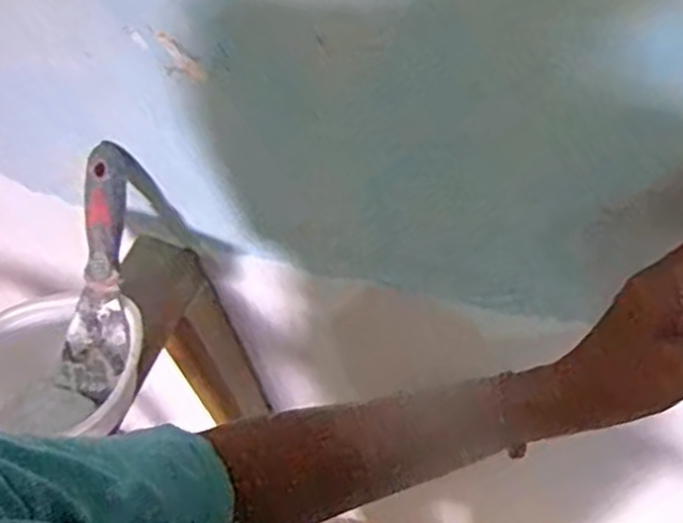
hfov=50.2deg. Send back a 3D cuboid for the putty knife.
[{"bbox_3d":[-0.188,0.012,0.577,0.050,0.022,0.198,8,97,10],"label":"putty knife"}]

